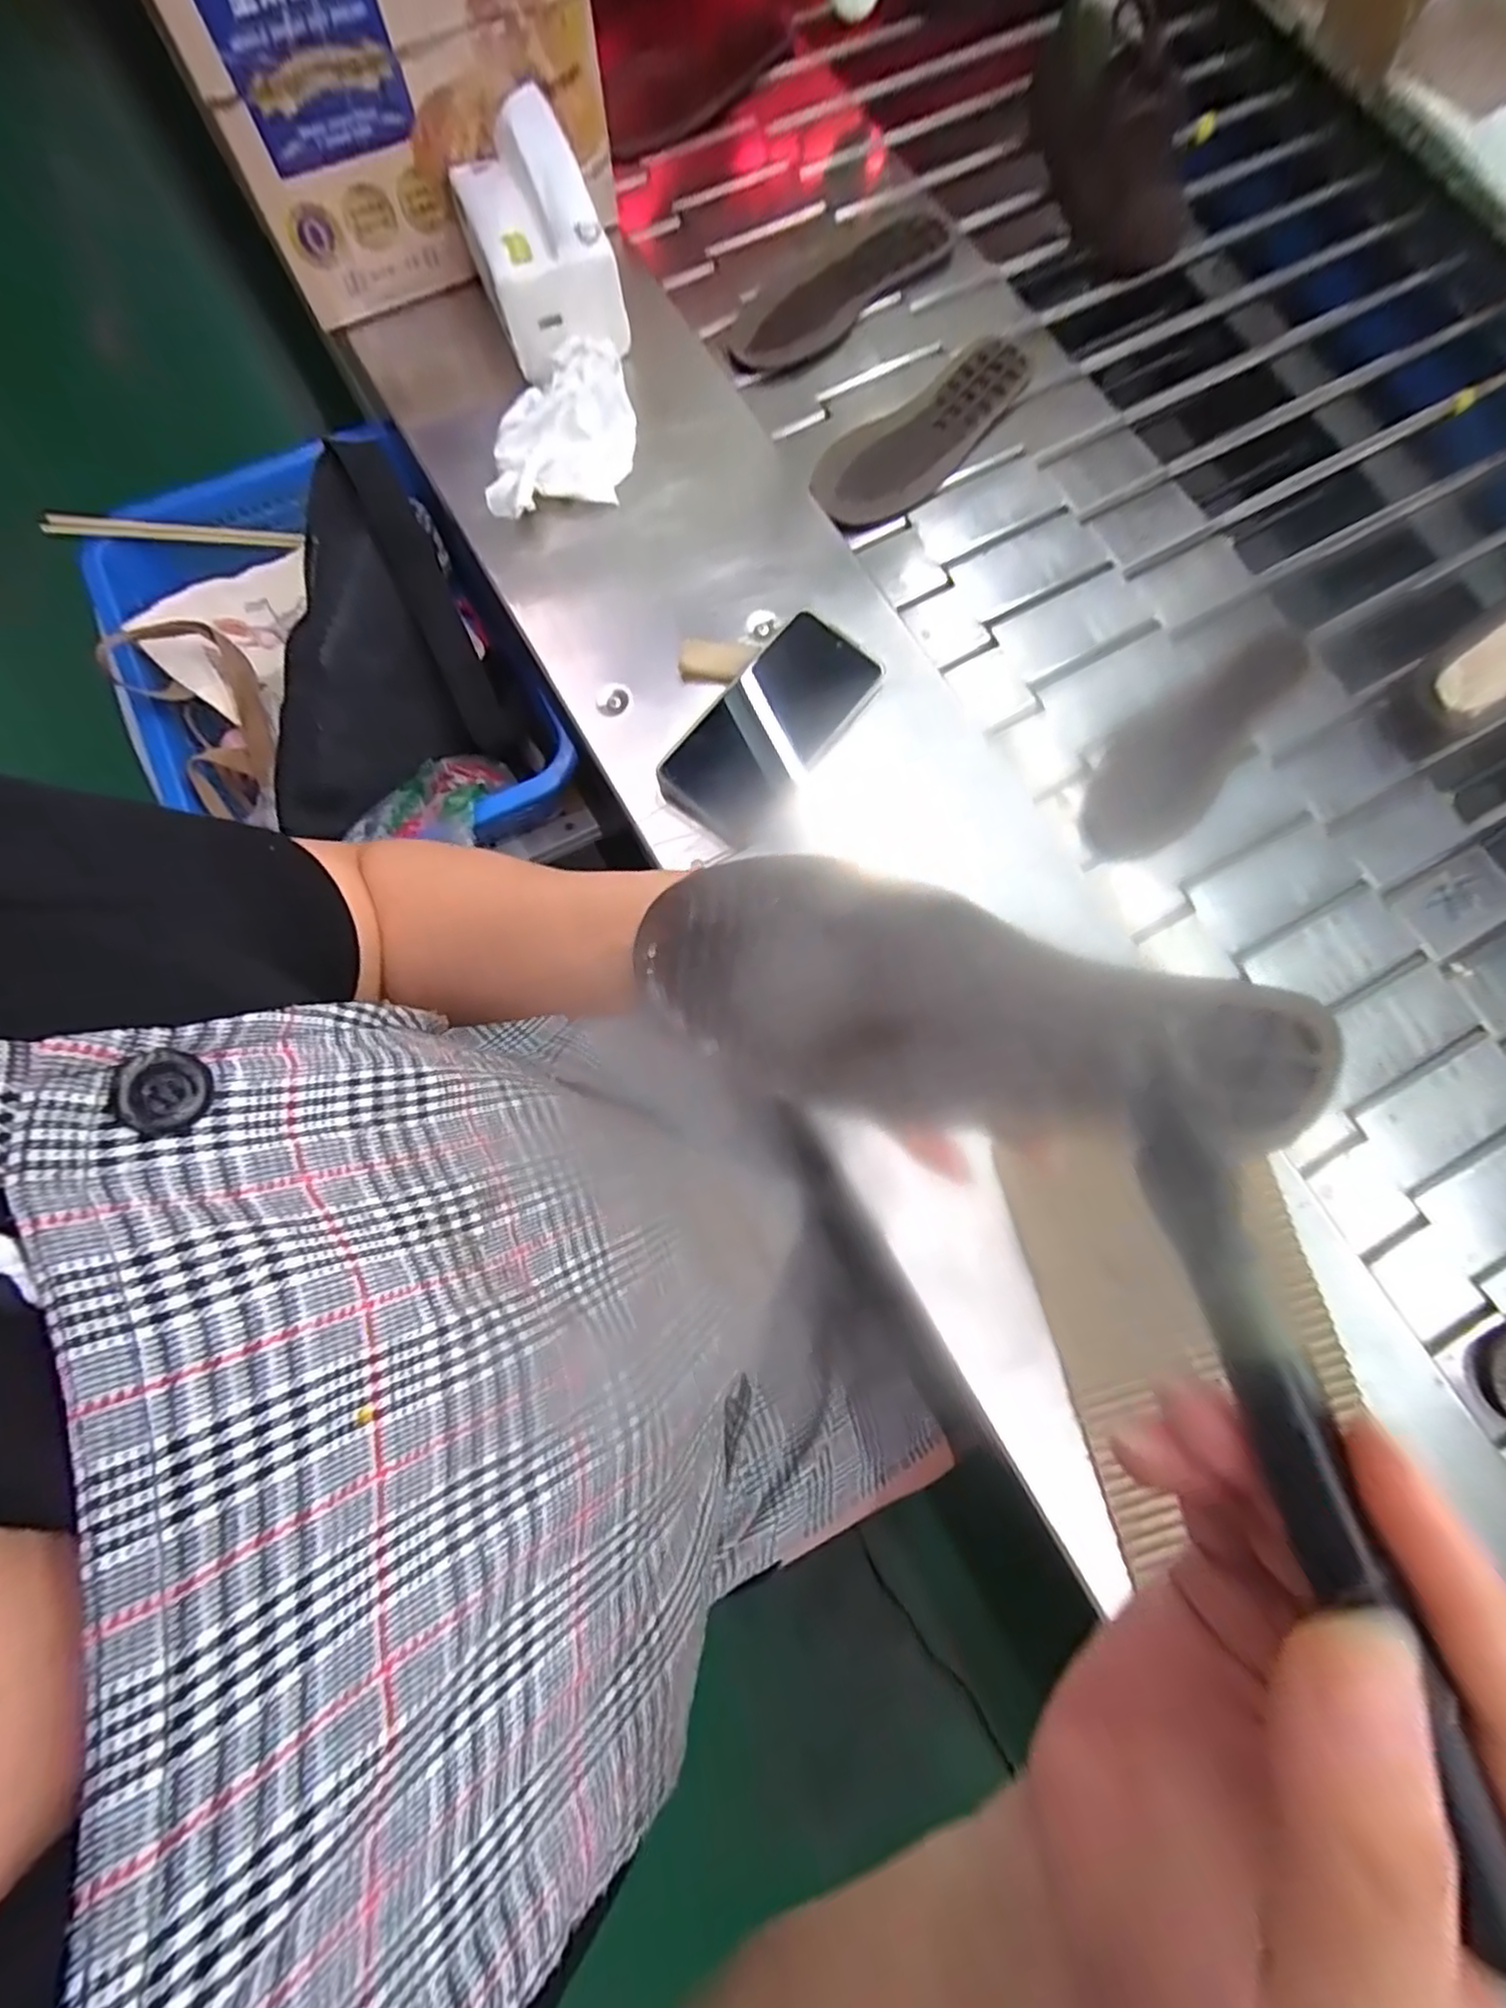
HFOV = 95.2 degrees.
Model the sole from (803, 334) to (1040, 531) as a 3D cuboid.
[{"bbox_3d":[0.151,-0.498,0.594,0.266,0.018,0.088,-41,84,-10],"label":"sole"}]

